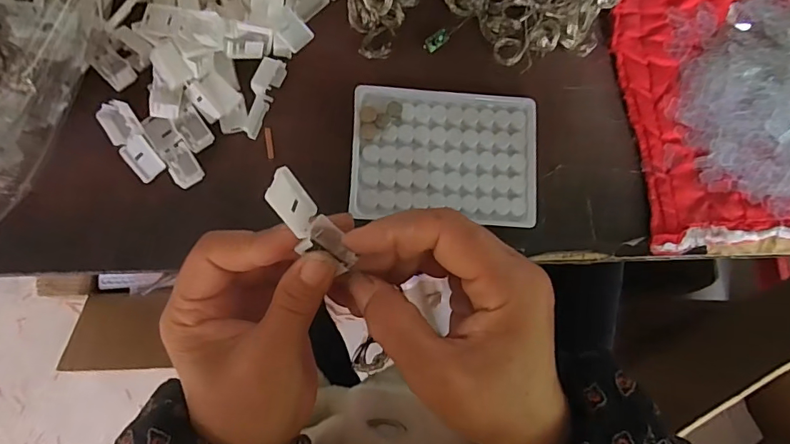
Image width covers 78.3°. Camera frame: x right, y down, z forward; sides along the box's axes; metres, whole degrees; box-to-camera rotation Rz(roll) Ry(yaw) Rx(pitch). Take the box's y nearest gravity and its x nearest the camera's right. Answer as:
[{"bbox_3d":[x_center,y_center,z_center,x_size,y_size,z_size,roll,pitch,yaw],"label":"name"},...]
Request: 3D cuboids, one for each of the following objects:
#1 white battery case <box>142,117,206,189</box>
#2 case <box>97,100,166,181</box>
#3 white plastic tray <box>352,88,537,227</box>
[{"bbox_3d":[-0.149,-0.049,0.323,0.018,0.006,0.054,-34,88,-9],"label":"white battery case"},{"bbox_3d":[-0.174,-0.053,0.319,0.021,0.008,0.055,-33,88,-9],"label":"case"},{"bbox_3d":[0.035,-0.047,0.344,0.128,0.012,0.092,3,83,-6],"label":"white plastic tray"}]

